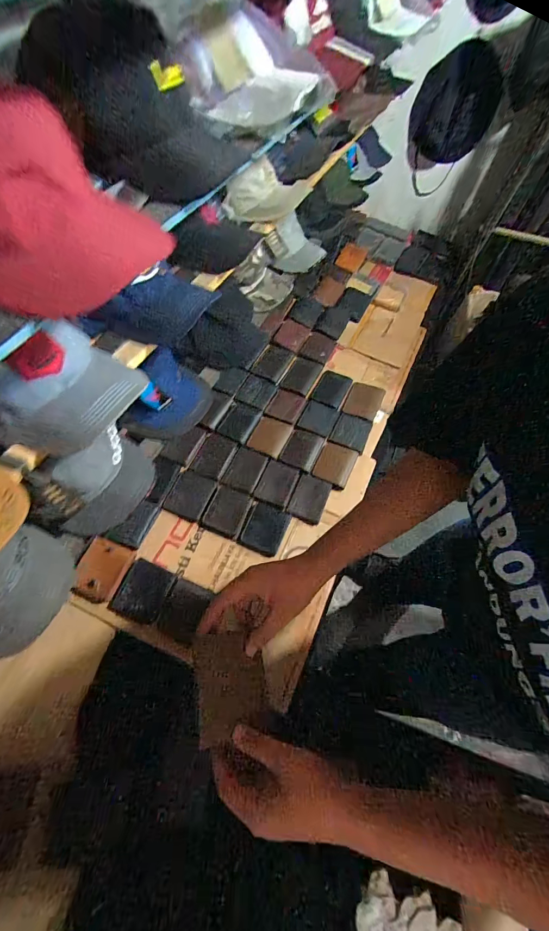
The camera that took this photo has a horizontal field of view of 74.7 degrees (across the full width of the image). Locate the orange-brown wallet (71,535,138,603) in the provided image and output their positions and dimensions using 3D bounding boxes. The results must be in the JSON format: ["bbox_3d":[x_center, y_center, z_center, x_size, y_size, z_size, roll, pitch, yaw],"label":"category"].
[{"bbox_3d":[-0.361,0.216,0.748,0.087,0.014,0.122,32,64,-17],"label":"orange-brown wallet"}]

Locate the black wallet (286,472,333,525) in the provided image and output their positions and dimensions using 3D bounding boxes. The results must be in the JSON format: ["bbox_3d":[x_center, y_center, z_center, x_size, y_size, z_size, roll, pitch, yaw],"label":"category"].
[{"bbox_3d":[0.086,0.082,0.888,0.081,0.016,0.117,22,60,8],"label":"black wallet"}]

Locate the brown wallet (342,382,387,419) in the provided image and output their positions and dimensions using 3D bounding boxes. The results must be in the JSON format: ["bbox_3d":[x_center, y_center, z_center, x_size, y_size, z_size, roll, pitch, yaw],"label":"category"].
[{"bbox_3d":[0.265,-0.194,1.059,0.098,0.009,0.136,21,60,8],"label":"brown wallet"}]

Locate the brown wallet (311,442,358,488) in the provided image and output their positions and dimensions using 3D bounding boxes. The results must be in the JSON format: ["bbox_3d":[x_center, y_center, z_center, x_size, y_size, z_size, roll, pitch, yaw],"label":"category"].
[{"bbox_3d":[0.159,-0.006,0.941,0.087,0.009,0.119,24,61,10],"label":"brown wallet"}]

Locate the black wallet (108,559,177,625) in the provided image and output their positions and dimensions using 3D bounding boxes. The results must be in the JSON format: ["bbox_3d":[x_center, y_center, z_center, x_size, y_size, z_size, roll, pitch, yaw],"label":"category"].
[{"bbox_3d":[-0.272,0.261,0.747,0.100,0.014,0.110,19,60,7],"label":"black wallet"}]

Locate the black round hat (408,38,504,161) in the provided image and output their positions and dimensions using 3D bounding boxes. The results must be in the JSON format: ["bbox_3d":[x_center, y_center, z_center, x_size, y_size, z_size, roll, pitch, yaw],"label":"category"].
[{"bbox_3d":[0.626,-1.244,1.256,0.325,0.280,0.061,-32,39,8],"label":"black round hat"}]

